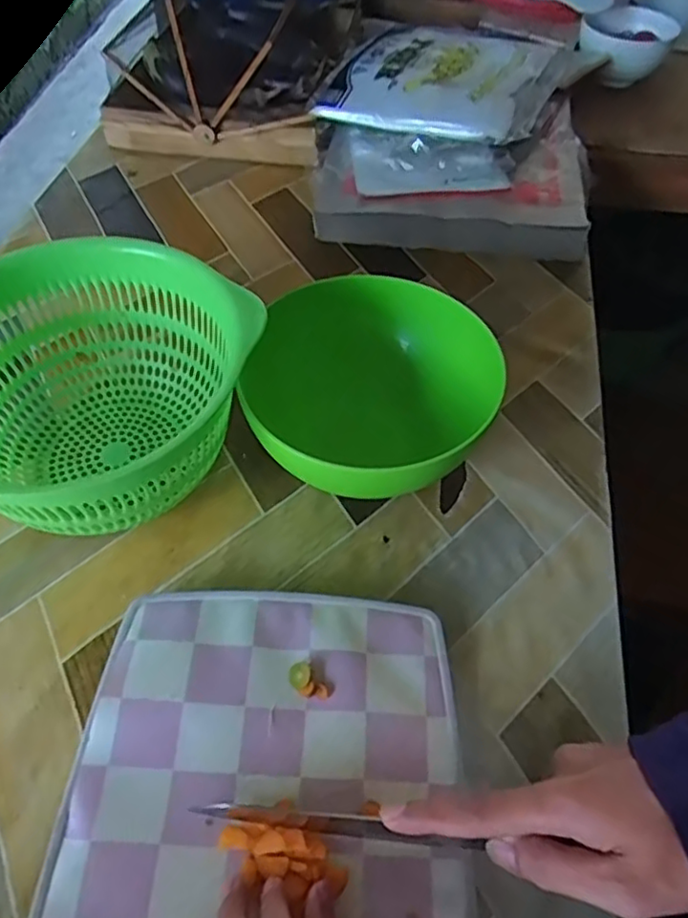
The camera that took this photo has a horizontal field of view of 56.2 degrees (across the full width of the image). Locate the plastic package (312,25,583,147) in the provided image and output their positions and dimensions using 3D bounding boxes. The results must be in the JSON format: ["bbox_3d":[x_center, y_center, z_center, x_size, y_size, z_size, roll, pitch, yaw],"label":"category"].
[{"bbox_3d":[0.110,-0.408,0.674,0.221,0.052,0.195,24,55,14],"label":"plastic package"}]

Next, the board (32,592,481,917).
[{"bbox_3d":[-0.045,0.233,0.317,0.216,0.012,0.348,3,54,0],"label":"board"}]

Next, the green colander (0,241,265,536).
[{"bbox_3d":[-0.180,-0.039,0.450,0.201,0.127,0.208,31,59,19],"label":"green colander"}]

